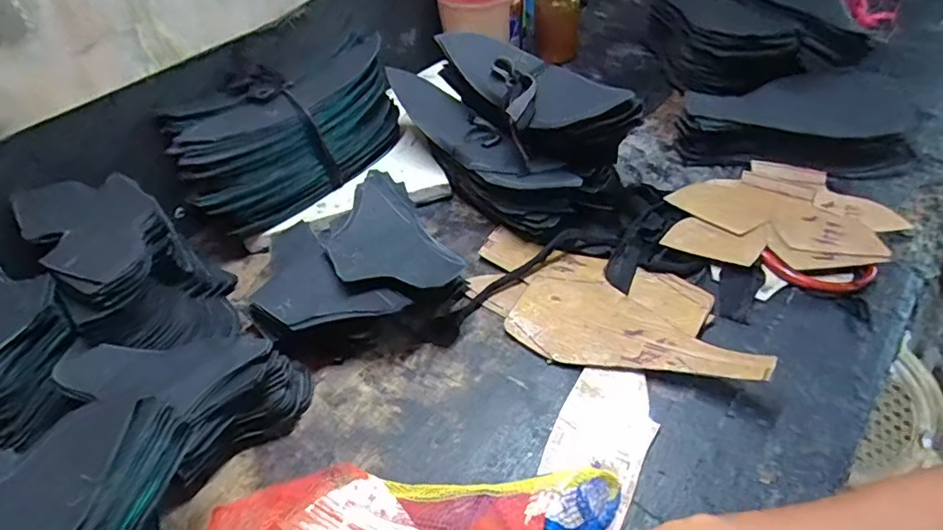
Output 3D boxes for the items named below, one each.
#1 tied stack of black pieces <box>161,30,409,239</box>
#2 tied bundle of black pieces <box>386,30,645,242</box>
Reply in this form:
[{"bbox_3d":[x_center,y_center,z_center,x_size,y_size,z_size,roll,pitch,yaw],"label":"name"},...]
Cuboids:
[{"bbox_3d":[-0.192,-0.146,0.583,0.243,0.105,0.113,-34,52,-24],"label":"tied stack of black pieces"},{"bbox_3d":[0.033,-0.141,0.564,0.121,0.128,0.264,-32,51,-22],"label":"tied bundle of black pieces"}]

